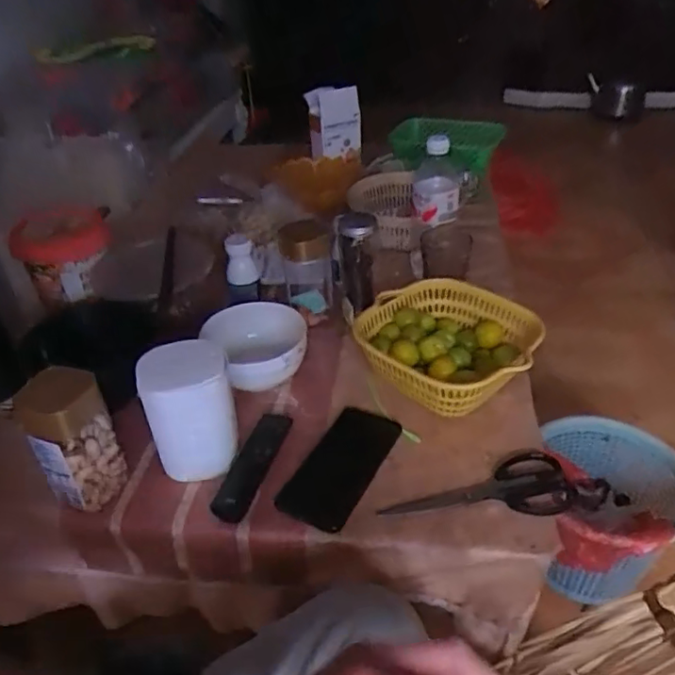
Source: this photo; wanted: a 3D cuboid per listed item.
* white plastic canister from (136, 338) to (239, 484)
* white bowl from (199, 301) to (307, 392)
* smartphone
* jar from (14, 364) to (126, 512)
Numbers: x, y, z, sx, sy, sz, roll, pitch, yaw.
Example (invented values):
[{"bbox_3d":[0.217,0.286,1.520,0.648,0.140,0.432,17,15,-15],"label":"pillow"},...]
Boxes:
[{"bbox_3d":[-0.154,0.080,0.635,0.089,0.120,0.096,-11,36,-10],"label":"white plastic canister"},{"bbox_3d":[-0.105,0.010,0.780,0.129,0.056,0.124,-8,36,-6],"label":"white bowl"},{"bbox_3d":[0.005,0.140,0.651,0.079,0.016,0.161,15,40,24],"label":"smartphone"},{"bbox_3d":[-0.261,0.102,0.595,0.074,0.138,0.061,-24,41,-26],"label":"jar"}]

